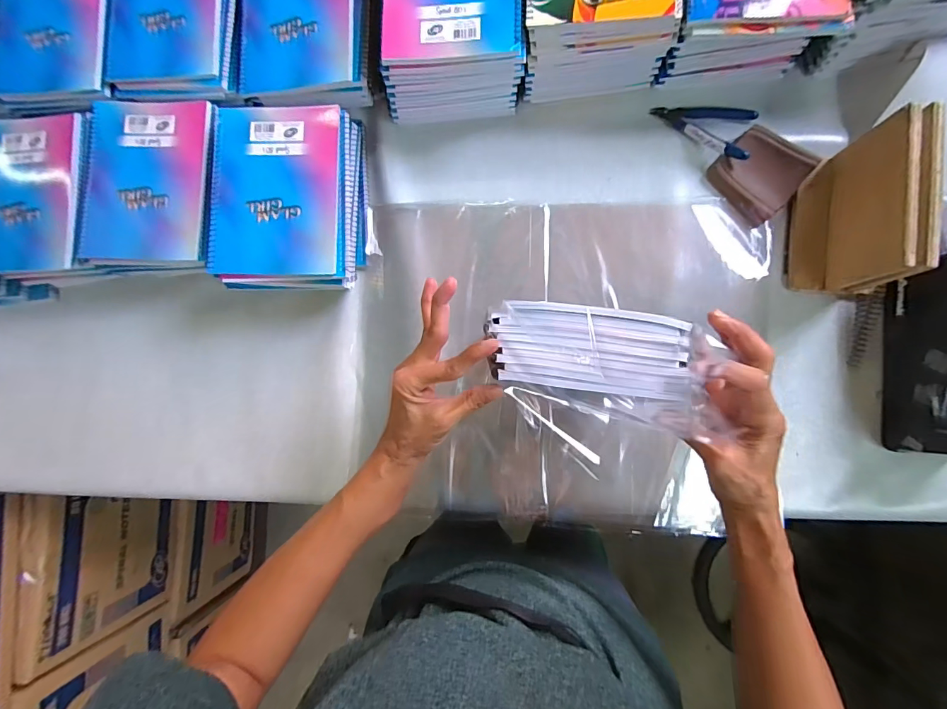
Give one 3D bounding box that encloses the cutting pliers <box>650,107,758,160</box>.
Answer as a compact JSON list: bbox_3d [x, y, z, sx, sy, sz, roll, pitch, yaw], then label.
[{"bbox_3d":[0.275,-0.277,0.513,0.114,0.024,0.068,17,88,8],"label":"cutting pliers"}]

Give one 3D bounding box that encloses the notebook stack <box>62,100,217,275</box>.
[{"bbox_3d":[-0.395,-0.209,0.550,0.172,0.068,0.214,3,86,5],"label":"notebook stack"}]

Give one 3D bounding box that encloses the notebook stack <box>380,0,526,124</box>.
[{"bbox_3d":[-0.021,-0.403,0.510,0.160,0.123,0.206,0,85,5],"label":"notebook stack"}]

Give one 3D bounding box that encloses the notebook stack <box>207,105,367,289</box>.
[{"bbox_3d":[-0.220,-0.184,0.521,0.159,0.071,0.209,0,86,7],"label":"notebook stack"}]

